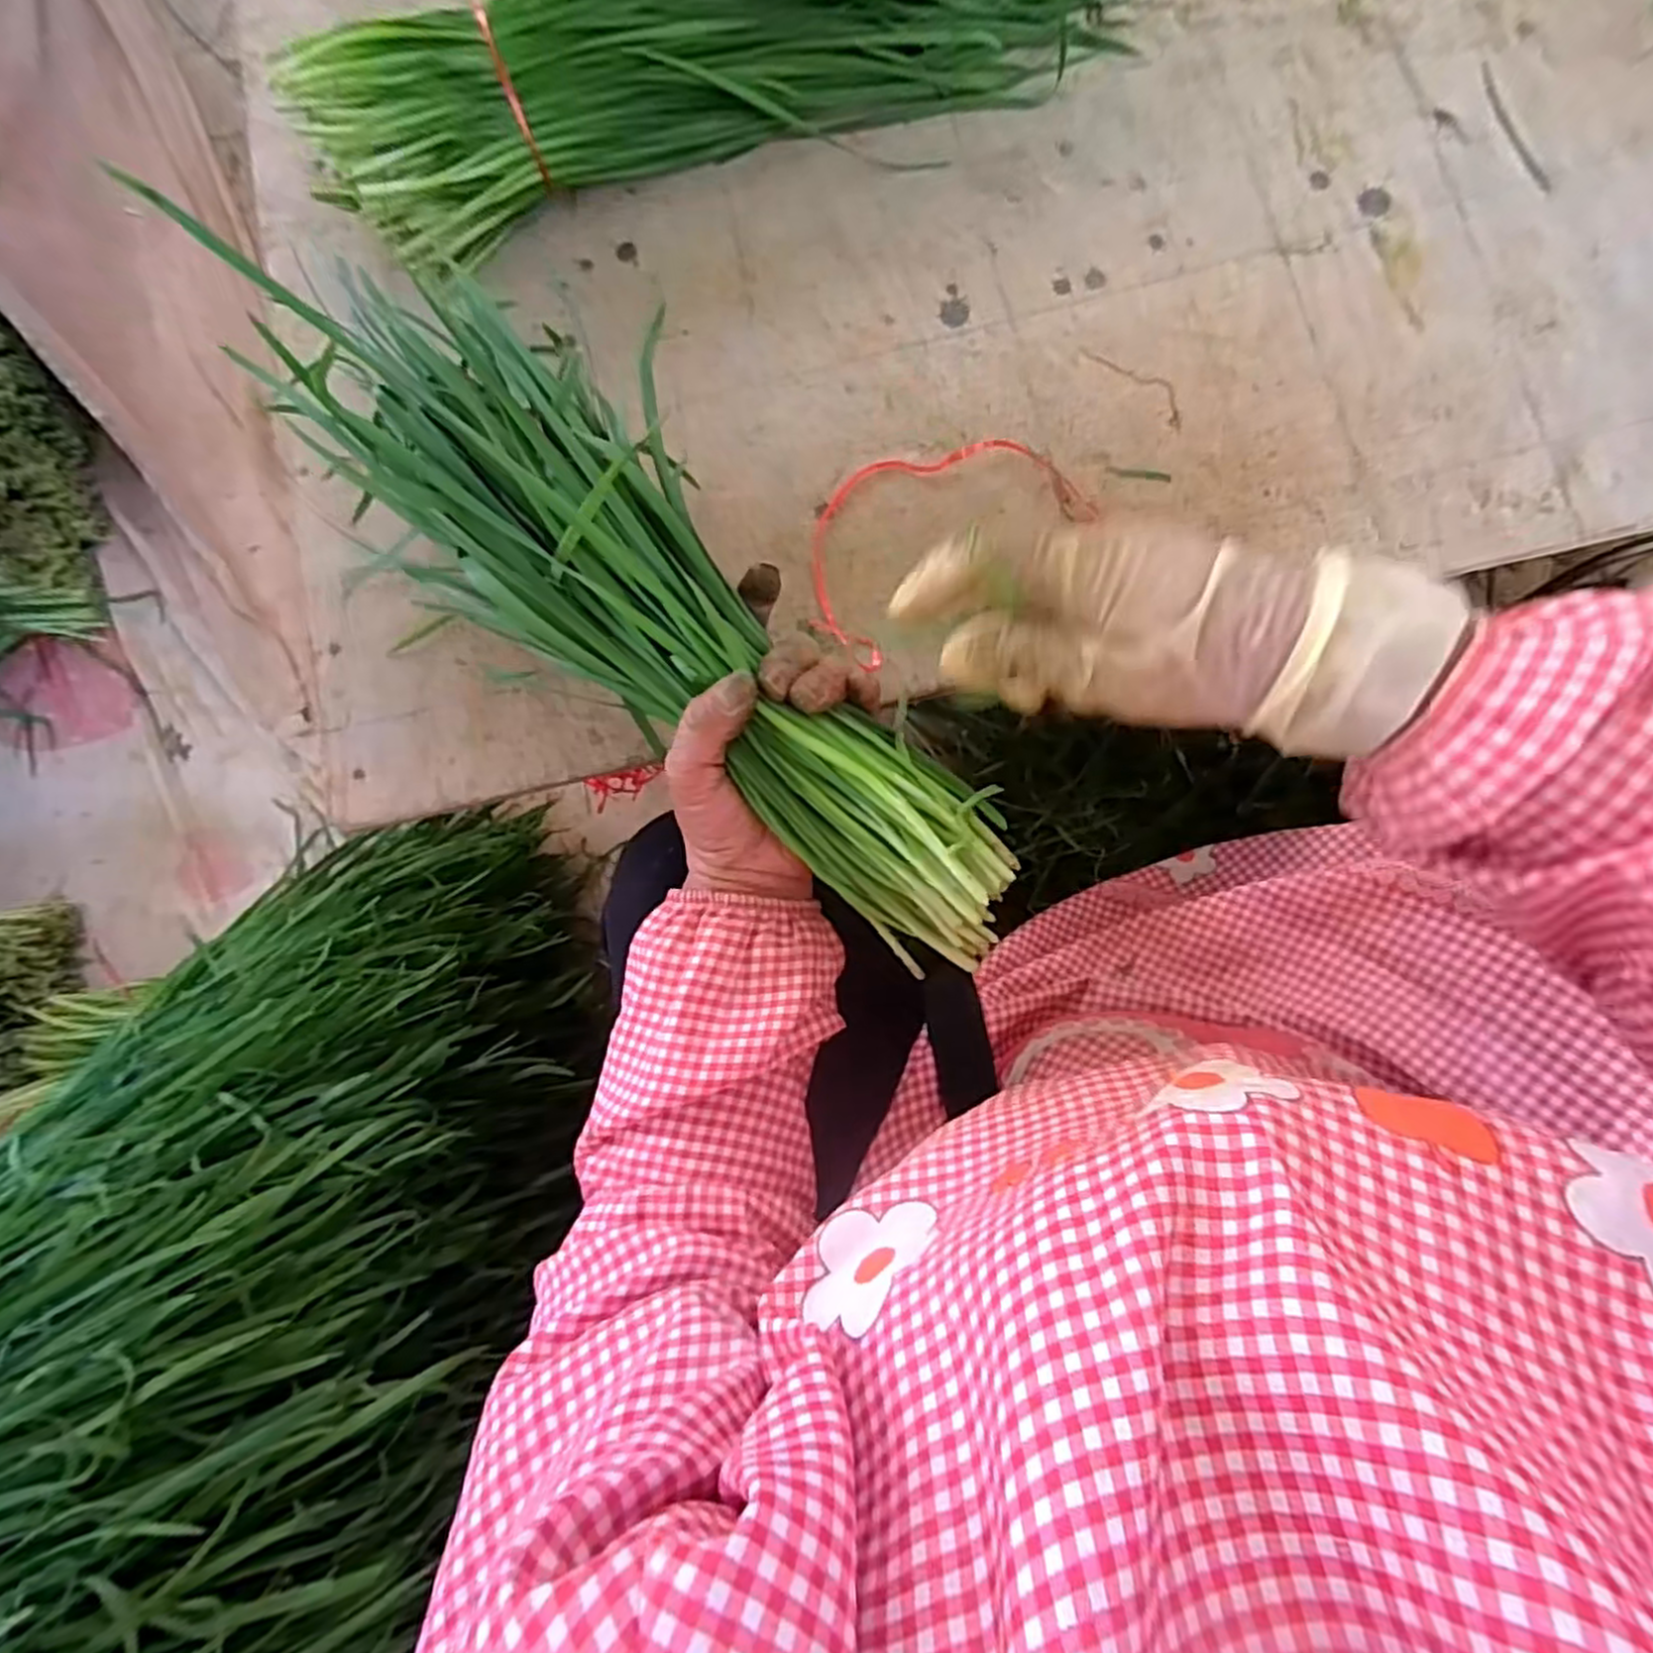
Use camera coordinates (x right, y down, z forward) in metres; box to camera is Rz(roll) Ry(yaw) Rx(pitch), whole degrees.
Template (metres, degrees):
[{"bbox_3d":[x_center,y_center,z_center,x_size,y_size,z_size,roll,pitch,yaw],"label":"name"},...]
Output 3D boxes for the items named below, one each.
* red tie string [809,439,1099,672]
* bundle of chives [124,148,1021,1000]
[{"bbox_3d":[0.055,-0.170,0.429,0.164,0.006,0.102,-36,81,1],"label":"red tie string"},{"bbox_3d":[-0.061,-0.078,0.318,0.354,0.059,0.104,44,89,0],"label":"bundle of chives"}]

